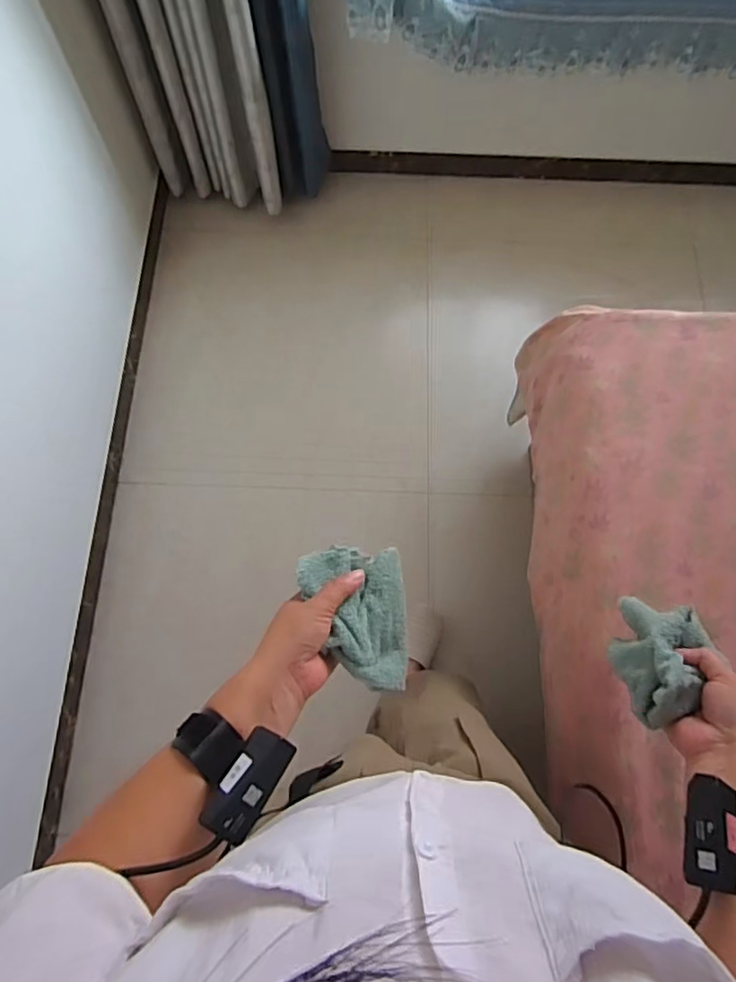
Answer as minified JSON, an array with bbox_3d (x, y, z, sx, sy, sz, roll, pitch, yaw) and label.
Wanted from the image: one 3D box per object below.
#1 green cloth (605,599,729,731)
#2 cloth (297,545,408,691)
[{"bbox_3d":[0.276,0.160,0.561,0.066,0.074,0.117,24,75,5],"label":"green cloth"},{"bbox_3d":[-0.008,0.111,0.520,0.092,0.021,0.126,0,70,-25],"label":"cloth"}]

